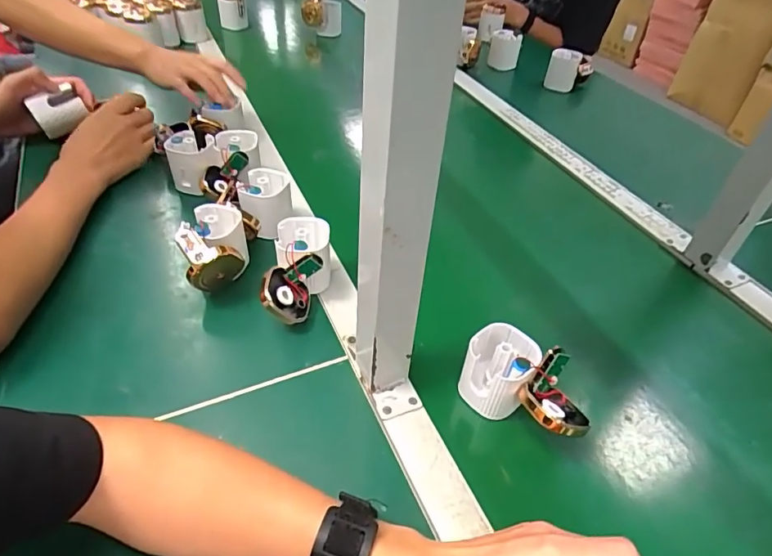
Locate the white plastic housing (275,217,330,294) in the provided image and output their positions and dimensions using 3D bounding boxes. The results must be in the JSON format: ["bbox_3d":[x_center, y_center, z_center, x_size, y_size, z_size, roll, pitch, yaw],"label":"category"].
[{"bbox_3d":[-0.086,-0.021,0.516,0.055,0.068,0.067,-2,44,-8],"label":"white plastic housing"}]

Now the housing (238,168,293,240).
[{"bbox_3d":[-0.141,-0.089,0.581,0.058,0.060,0.062,-5,44,-10],"label":"housing"}]

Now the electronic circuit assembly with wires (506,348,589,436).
[{"bbox_3d":[0.138,0.091,0.397,0.049,0.042,0.068,-14,47,-19],"label":"electronic circuit assembly with wires"}]

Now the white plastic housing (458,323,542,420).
[{"bbox_3d":[0.099,0.081,0.432,0.054,0.061,0.058,3,43,-2],"label":"white plastic housing"}]

